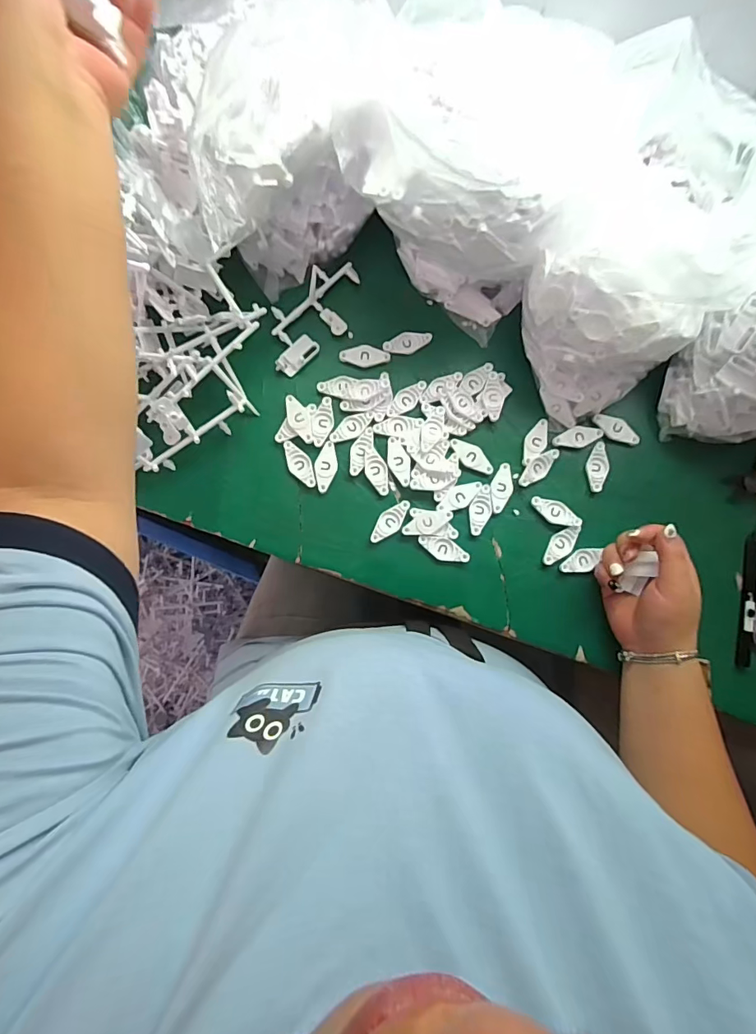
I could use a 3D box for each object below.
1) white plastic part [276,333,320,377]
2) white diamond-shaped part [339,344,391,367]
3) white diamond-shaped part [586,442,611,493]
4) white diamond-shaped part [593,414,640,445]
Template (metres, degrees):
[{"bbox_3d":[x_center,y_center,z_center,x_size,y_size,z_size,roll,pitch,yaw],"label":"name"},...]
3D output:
[{"bbox_3d":[-0.088,-0.175,0.504,0.025,0.005,0.051,43,81,4],"label":"white plastic part"},{"bbox_3d":[-0.014,-0.176,0.509,0.054,0.004,0.023,7,80,-2],"label":"white diamond-shaped part"},{"bbox_3d":[0.238,-0.054,0.505,0.022,0.009,0.055,5,81,-2],"label":"white diamond-shaped part"},{"bbox_3d":[0.261,-0.097,0.507,0.053,0.006,0.024,35,81,3],"label":"white diamond-shaped part"}]

